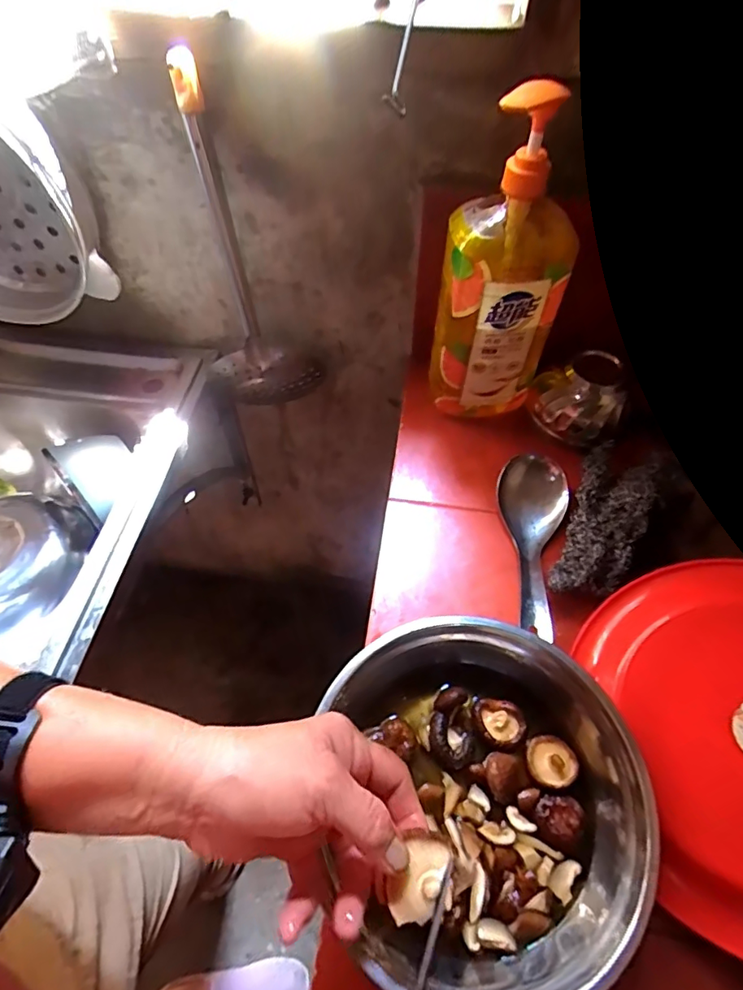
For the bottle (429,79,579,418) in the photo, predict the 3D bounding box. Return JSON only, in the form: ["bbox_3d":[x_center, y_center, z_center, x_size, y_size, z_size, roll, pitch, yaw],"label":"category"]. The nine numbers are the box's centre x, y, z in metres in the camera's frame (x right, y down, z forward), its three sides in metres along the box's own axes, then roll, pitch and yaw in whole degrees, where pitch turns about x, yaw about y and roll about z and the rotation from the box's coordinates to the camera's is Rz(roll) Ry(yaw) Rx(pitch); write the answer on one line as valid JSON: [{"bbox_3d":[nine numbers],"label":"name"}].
[{"bbox_3d":[0.119,-0.185,0.477,0.107,0.297,0.062,7,56,3],"label":"bottle"}]

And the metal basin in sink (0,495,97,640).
[{"bbox_3d":[-0.445,0.080,0.633,0.187,0.055,0.175,1,56,-1],"label":"metal basin in sink"}]

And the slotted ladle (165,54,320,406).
[{"bbox_3d":[-0.126,-0.240,0.563,0.132,0.349,0.087,-3,56,-3],"label":"slotted ladle"}]

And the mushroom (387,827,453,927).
[{"bbox_3d":[0.025,0.200,0.271,0.025,0.013,0.042,22,58,13],"label":"mushroom"}]

